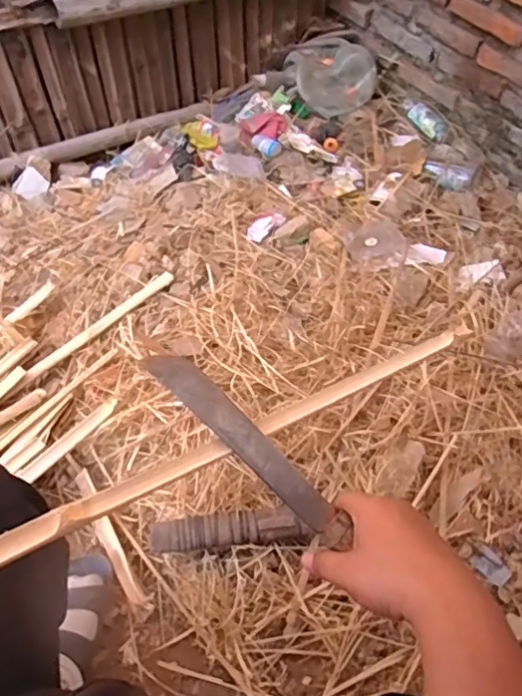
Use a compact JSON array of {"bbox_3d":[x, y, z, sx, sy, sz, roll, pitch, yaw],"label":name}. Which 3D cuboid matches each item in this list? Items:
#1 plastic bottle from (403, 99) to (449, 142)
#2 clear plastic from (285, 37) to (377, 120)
[{"bbox_3d":[0.412,-0.583,1.416,0.051,0.047,0.188,-17,53,-15],"label":"plastic bottle"},{"bbox_3d":[0.188,-0.731,1.496,0.238,0.097,0.227,7,51,4],"label":"clear plastic"}]

